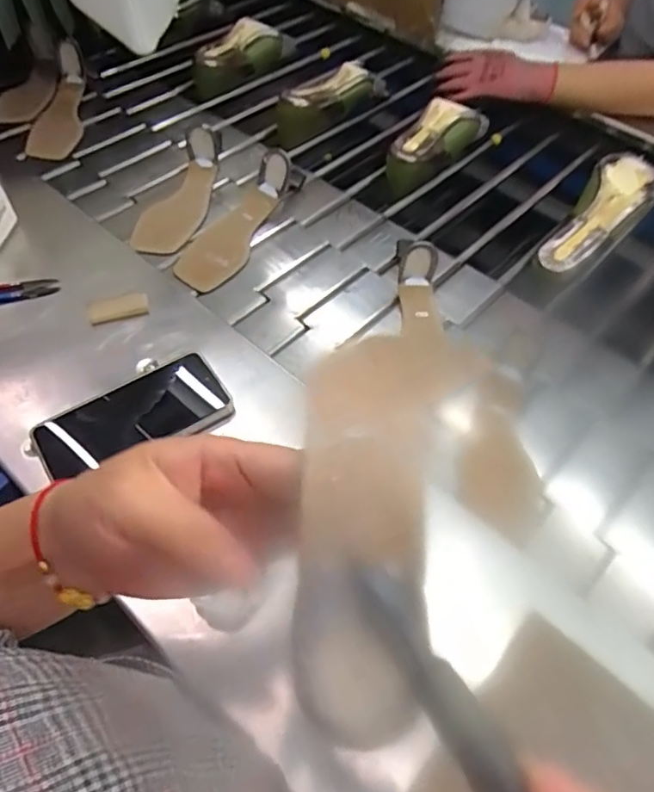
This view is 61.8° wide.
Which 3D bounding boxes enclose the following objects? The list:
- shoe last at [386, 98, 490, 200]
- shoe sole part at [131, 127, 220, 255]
[{"bbox_3d":[0.160,-0.377,0.832,0.067,0.068,0.202,40,59,19],"label":"shoe last"},{"bbox_3d":[-0.207,-0.296,0.753,0.081,0.053,0.246,6,54,0],"label":"shoe sole part"}]

